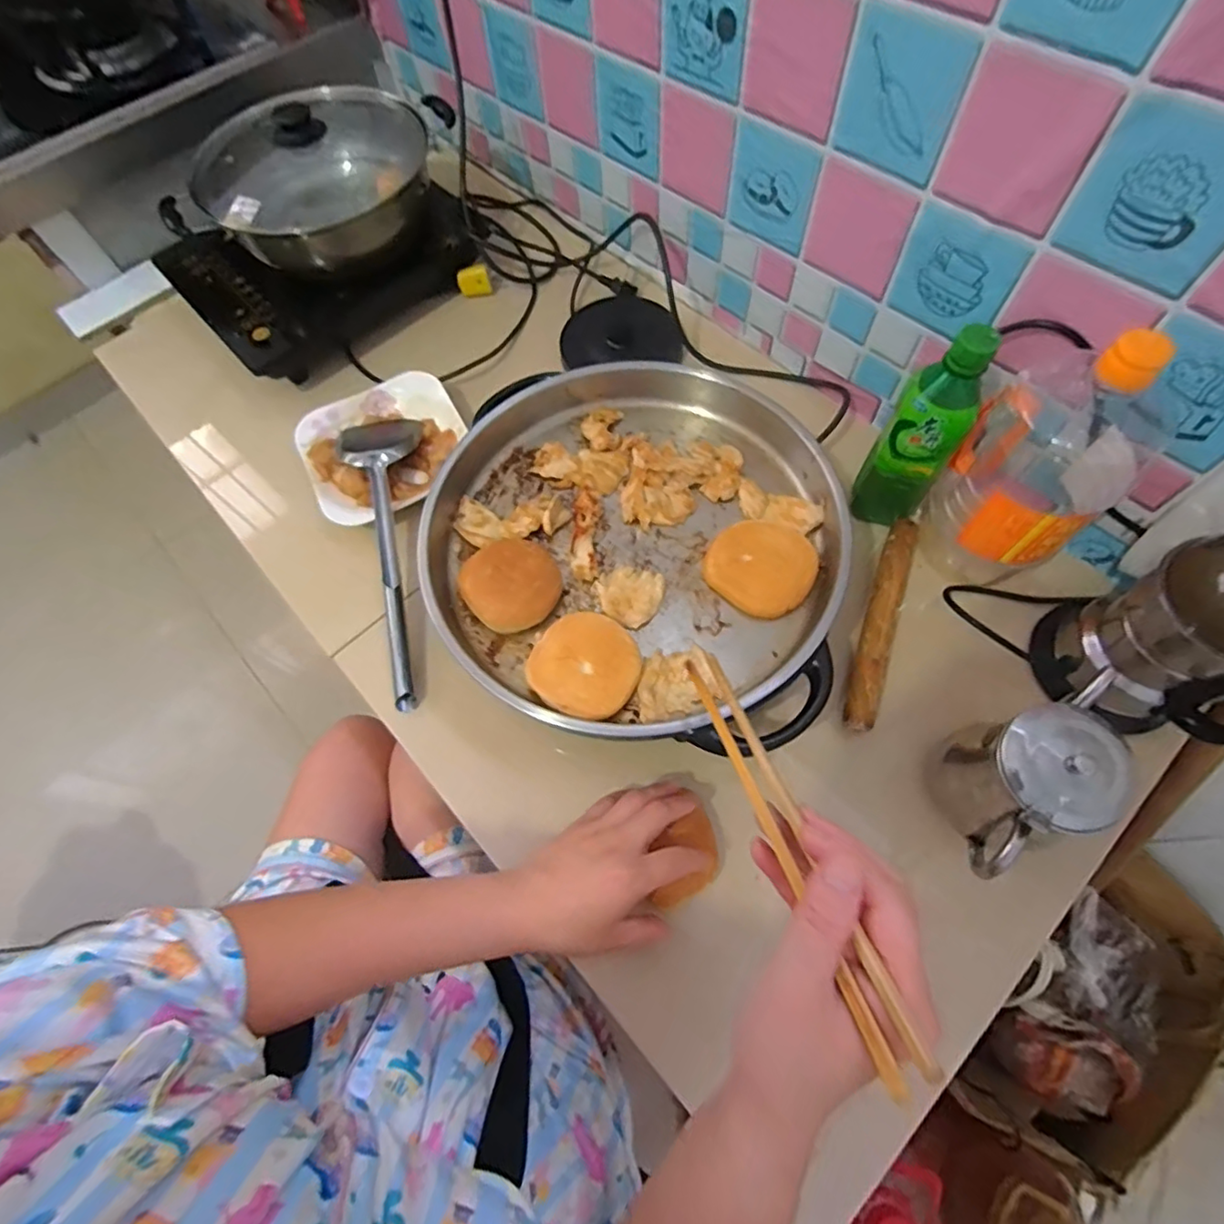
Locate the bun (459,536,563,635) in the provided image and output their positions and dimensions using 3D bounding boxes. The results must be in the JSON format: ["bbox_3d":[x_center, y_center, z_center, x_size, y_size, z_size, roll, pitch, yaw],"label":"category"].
[{"bbox_3d":[-0.089,-0.027,0.513,0.078,0.025,0.082,-1,65,3],"label":"bun"}]

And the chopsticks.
[{"bbox_3d":[0.081,0.098,0.299,0.020,0.016,0.241,-14,36,-3],"label":"chopsticks"}]

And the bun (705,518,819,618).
[{"bbox_3d":[0.131,-0.041,0.511,0.089,0.024,0.083,-1,65,3],"label":"bun"}]

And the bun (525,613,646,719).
[{"bbox_3d":[-0.022,0.043,0.484,0.088,0.023,0.084,-1,65,3],"label":"bun"}]

